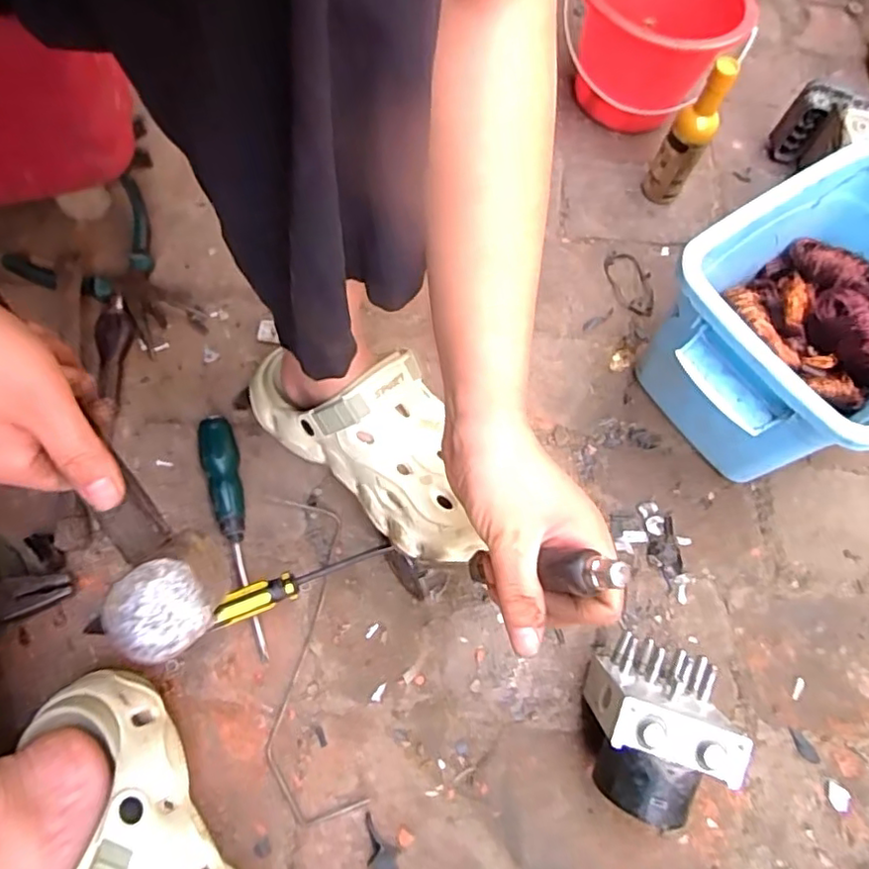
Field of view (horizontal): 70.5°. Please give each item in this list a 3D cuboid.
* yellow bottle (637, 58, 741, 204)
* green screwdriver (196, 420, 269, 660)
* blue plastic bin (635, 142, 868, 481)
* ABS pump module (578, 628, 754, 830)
[{"bbox_3d":[0.259,-0.304,0.629,0.044,0.157,0.035,28,67,7],"label":"yellow bottle"},{"bbox_3d":[-0.158,0.081,0.494,0.028,0.028,0.194,-15,74,-8],"label":"green screwdriver"},{"bbox_3d":[0.320,-0.088,0.540,0.288,0.163,0.195,-34,73,-17],"label":"blue plastic bin"},{"bbox_3d":[0.155,0.206,0.432,0.085,0.092,0.111,18,69,4],"label":"ABS pump module"}]

